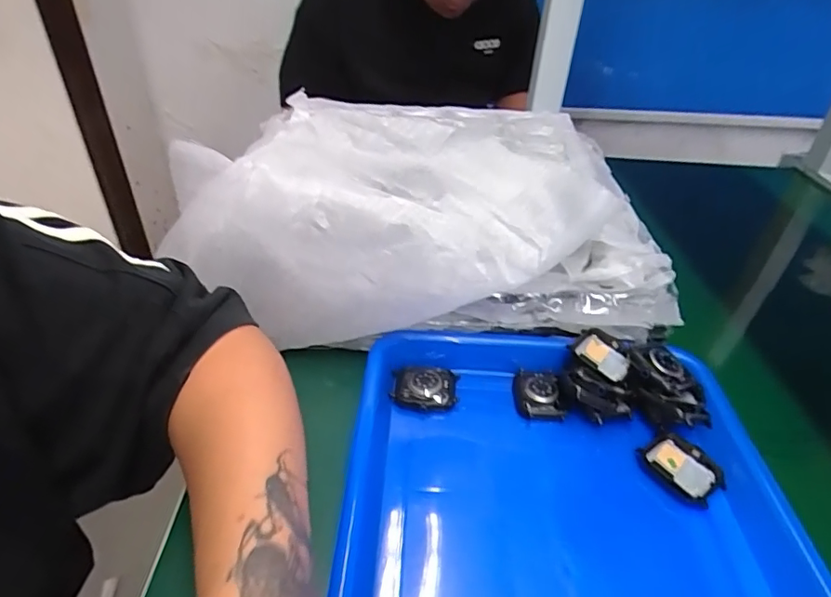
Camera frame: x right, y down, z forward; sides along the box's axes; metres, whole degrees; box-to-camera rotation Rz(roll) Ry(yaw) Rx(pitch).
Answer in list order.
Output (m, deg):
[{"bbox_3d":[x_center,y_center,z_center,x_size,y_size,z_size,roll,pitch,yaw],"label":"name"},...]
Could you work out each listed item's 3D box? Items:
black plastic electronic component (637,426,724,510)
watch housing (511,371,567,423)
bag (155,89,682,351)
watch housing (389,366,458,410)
[{"bbox_3d":[0.170,0.107,0.332,0.031,0.013,0.047,-21,43,-29],"label":"black plastic electronic component"},{"bbox_3d":[0.088,0.069,0.375,0.031,0.013,0.040,5,37,2],"label":"watch housing"},{"bbox_3d":[0.011,-0.052,0.387,0.355,0.147,0.107,3,37,0],"label":"bag"},{"bbox_3d":[0.007,0.064,0.377,0.046,0.013,0.034,5,37,3],"label":"watch housing"}]

